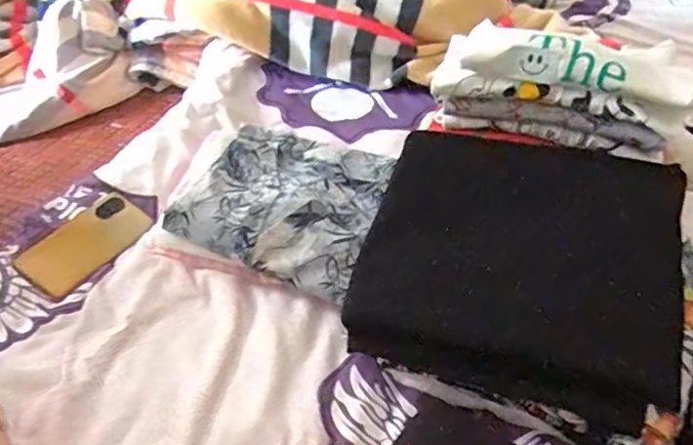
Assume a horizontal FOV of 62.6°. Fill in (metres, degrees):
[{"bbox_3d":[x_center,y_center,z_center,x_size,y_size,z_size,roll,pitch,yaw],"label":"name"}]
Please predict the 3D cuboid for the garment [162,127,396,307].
[{"bbox_3d":[-0.070,-0.030,0.695,0.212,0.046,0.220,12,43,15],"label":"garment"}]

